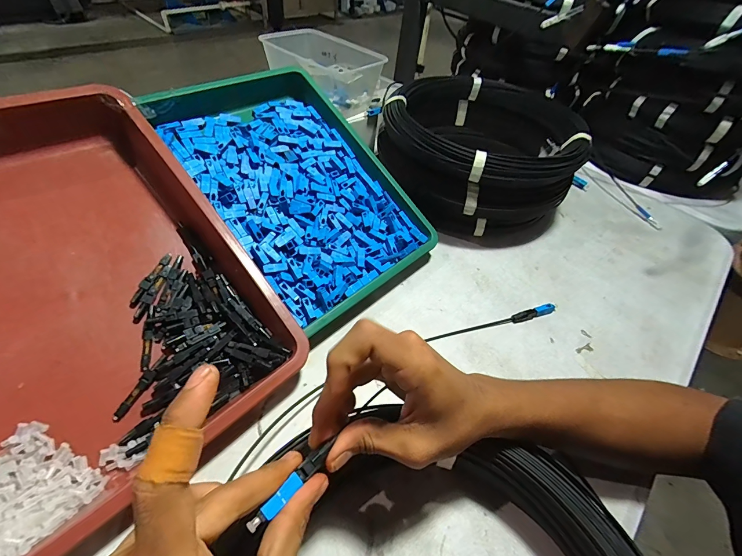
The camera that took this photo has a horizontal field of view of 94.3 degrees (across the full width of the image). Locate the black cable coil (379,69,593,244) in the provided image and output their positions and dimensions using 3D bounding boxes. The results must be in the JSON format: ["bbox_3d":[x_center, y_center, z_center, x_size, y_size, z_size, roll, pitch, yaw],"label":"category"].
[{"bbox_3d":[0.155,-0.201,0.548,0.270,0.135,0.296,4,48,-4],"label":"black cable coil"}]

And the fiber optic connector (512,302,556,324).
[{"bbox_3d":[0.198,0.041,0.414,0.064,0.011,0.012,-13,51,-18],"label":"fiber optic connector"}]

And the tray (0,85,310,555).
[{"bbox_3d":[-0.258,0.003,0.285,0.264,0.062,0.352,-35,81,-32],"label":"tray"}]

